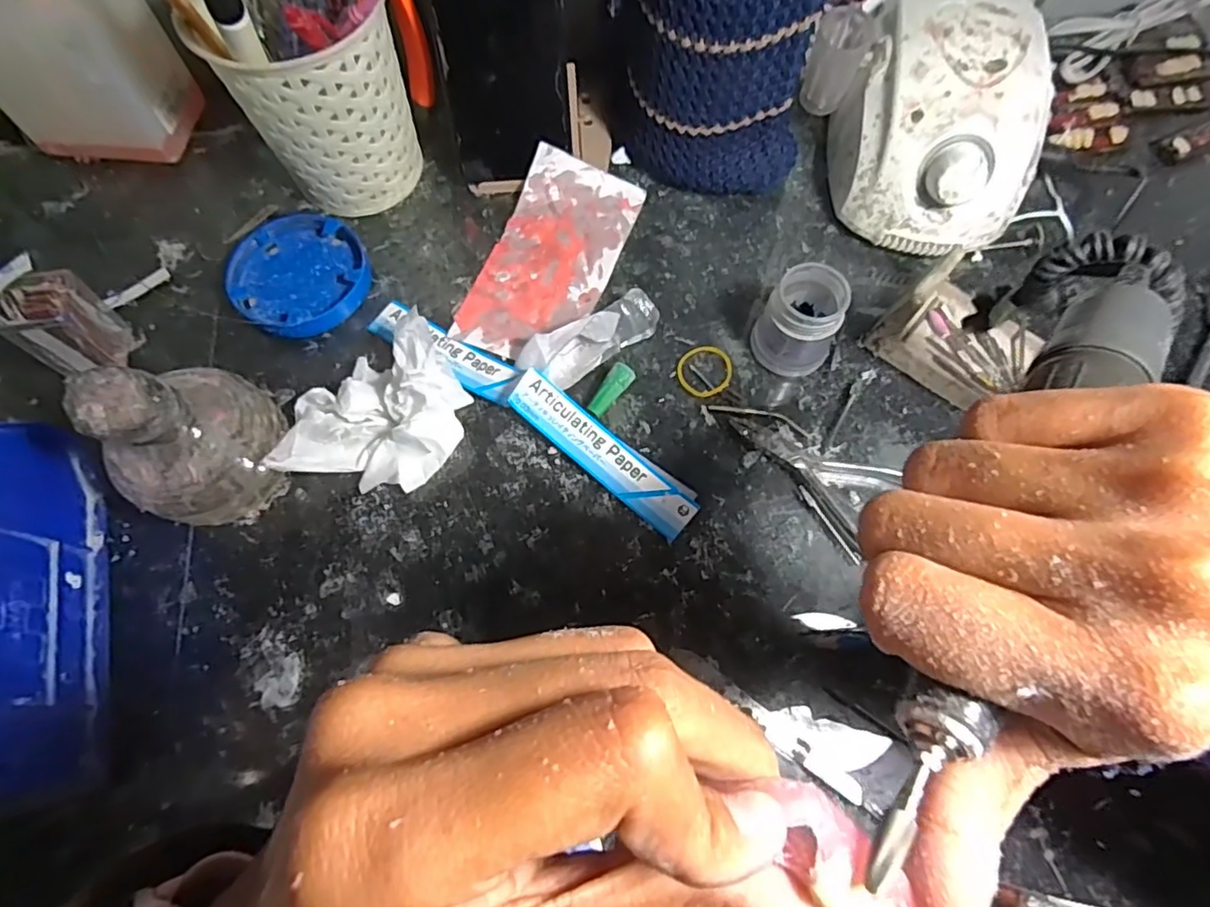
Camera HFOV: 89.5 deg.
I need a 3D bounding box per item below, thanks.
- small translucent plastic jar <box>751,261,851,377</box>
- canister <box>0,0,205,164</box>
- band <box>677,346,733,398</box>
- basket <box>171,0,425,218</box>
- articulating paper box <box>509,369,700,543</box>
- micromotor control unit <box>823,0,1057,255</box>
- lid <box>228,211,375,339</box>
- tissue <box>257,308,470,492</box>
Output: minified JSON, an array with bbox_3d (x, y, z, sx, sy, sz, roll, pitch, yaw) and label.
[{"bbox_3d":[0.109,-0.072,0.338,0.042,0.049,0.041,0,69,0],"label":"small translucent plastic jar"},{"bbox_3d":[-0.321,-0.240,0.367,0.095,0.116,0.064,5,70,2],"label":"canister"},{"bbox_3d":[0.058,-0.048,0.353,0.032,0.004,0.032,0,69,0],"label":"band"},{"bbox_3d":[-0.165,-0.201,0.356,0.092,0.110,0.079,18,71,7],"label":"basket"},{"bbox_3d":[-0.001,-0.001,0.326,0.114,0.011,0.027,40,78,7],"label":"articulating paper box"},{"bbox_3d":[0.196,-0.198,0.369,0.100,0.083,0.139,2,69,1],"label":"micromotor control unit"},{"bbox_3d":[-0.188,-0.111,0.374,0.081,0.012,0.078,0,69,0],"label":"lid"},{"bbox_3d":[-0.127,-0.024,0.326,0.100,0.035,0.098,-31,72,-11],"label":"tissue"}]

